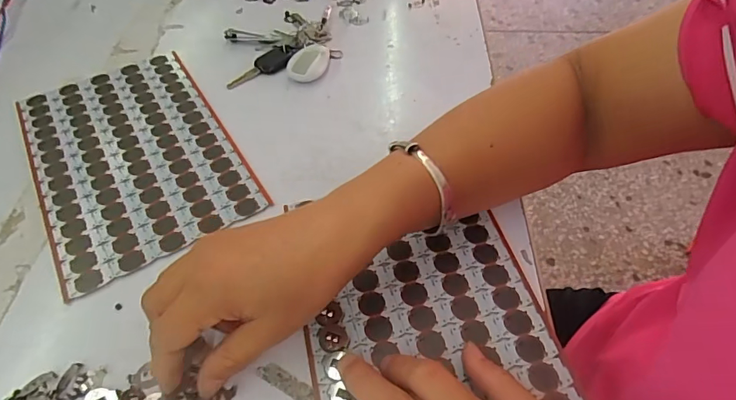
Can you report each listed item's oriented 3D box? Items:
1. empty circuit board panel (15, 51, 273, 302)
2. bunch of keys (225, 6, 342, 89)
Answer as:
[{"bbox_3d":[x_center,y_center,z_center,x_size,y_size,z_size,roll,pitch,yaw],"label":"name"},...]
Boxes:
[{"bbox_3d":[-0.210,-0.045,0.401,0.155,0.004,0.248,-27,56,-19],"label":"empty circuit board panel"},{"bbox_3d":[-0.093,-0.171,0.489,0.115,0.019,0.130,-7,52,-5],"label":"bunch of keys"}]

